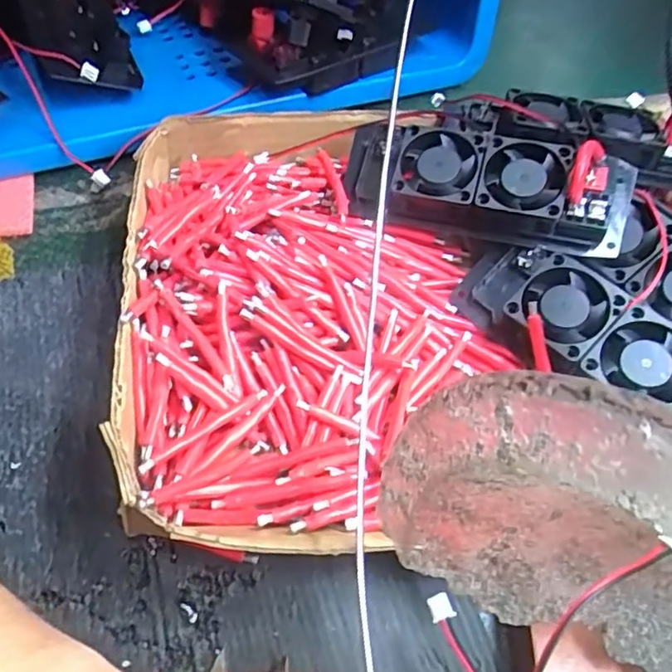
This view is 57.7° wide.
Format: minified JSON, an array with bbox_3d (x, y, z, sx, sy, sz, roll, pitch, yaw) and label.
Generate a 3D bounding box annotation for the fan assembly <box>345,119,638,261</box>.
[{"bbox_3d":[0.072,-0.079,0.304,0.139,0.044,0.059,17,55,9],"label":"fan assembly"}]

